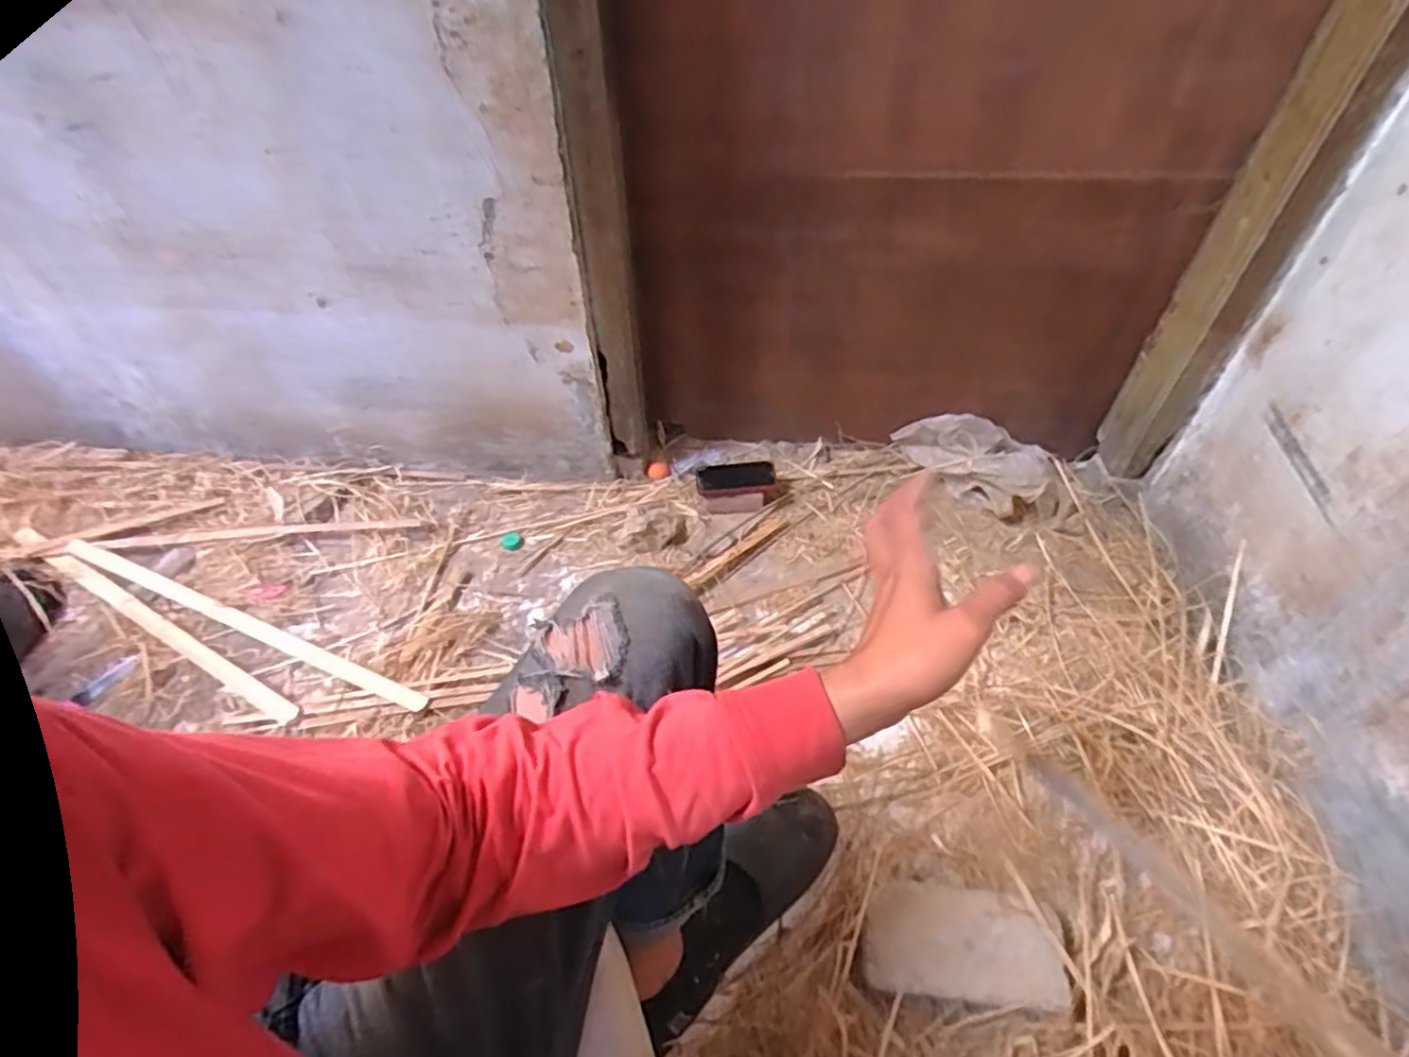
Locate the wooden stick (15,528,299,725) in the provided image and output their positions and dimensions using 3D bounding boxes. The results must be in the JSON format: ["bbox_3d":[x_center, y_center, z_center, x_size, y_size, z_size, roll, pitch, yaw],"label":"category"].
[{"bbox_3d":[-0.882,0.136,1.116,0.666,0.027,0.029,23,55,20],"label":"wooden stick"}]

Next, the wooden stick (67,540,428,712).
[{"bbox_3d":[-0.716,0.134,1.076,0.703,0.015,0.028,18,53,16],"label":"wooden stick"}]

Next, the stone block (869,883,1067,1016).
[{"bbox_3d":[0.276,0.445,0.765,0.203,0.039,0.112,4,51,5],"label":"stone block"}]

